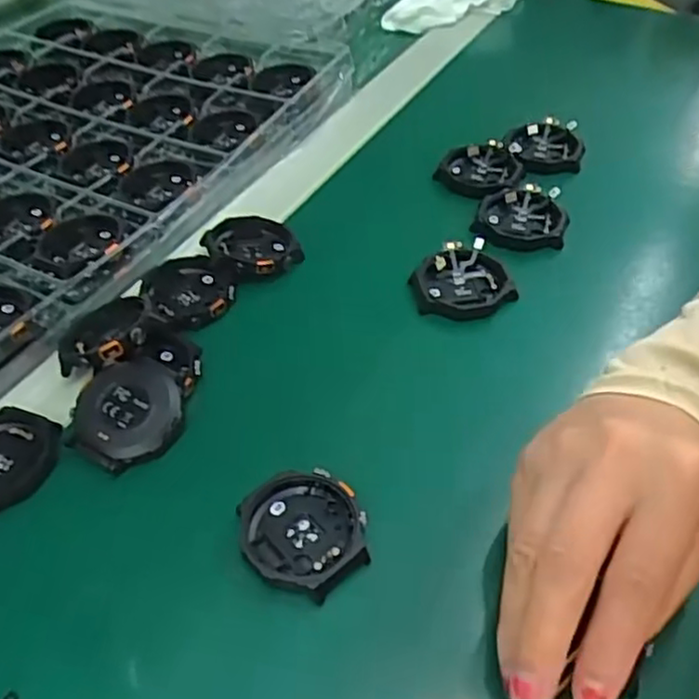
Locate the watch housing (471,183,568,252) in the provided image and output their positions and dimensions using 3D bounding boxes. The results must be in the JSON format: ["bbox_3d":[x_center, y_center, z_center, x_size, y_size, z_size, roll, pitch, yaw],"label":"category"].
[{"bbox_3d":[0.102,-0.079,0.413,0.051,0.013,0.047,12,49,11],"label":"watch housing"}]

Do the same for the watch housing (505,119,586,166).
[{"bbox_3d":[0.130,-0.135,0.460,0.048,0.014,0.039,6,47,9],"label":"watch housing"}]

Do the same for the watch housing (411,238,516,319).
[{"bbox_3d":[0.060,-0.038,0.382,0.053,0.009,0.050,-12,49,-10],"label":"watch housing"}]

